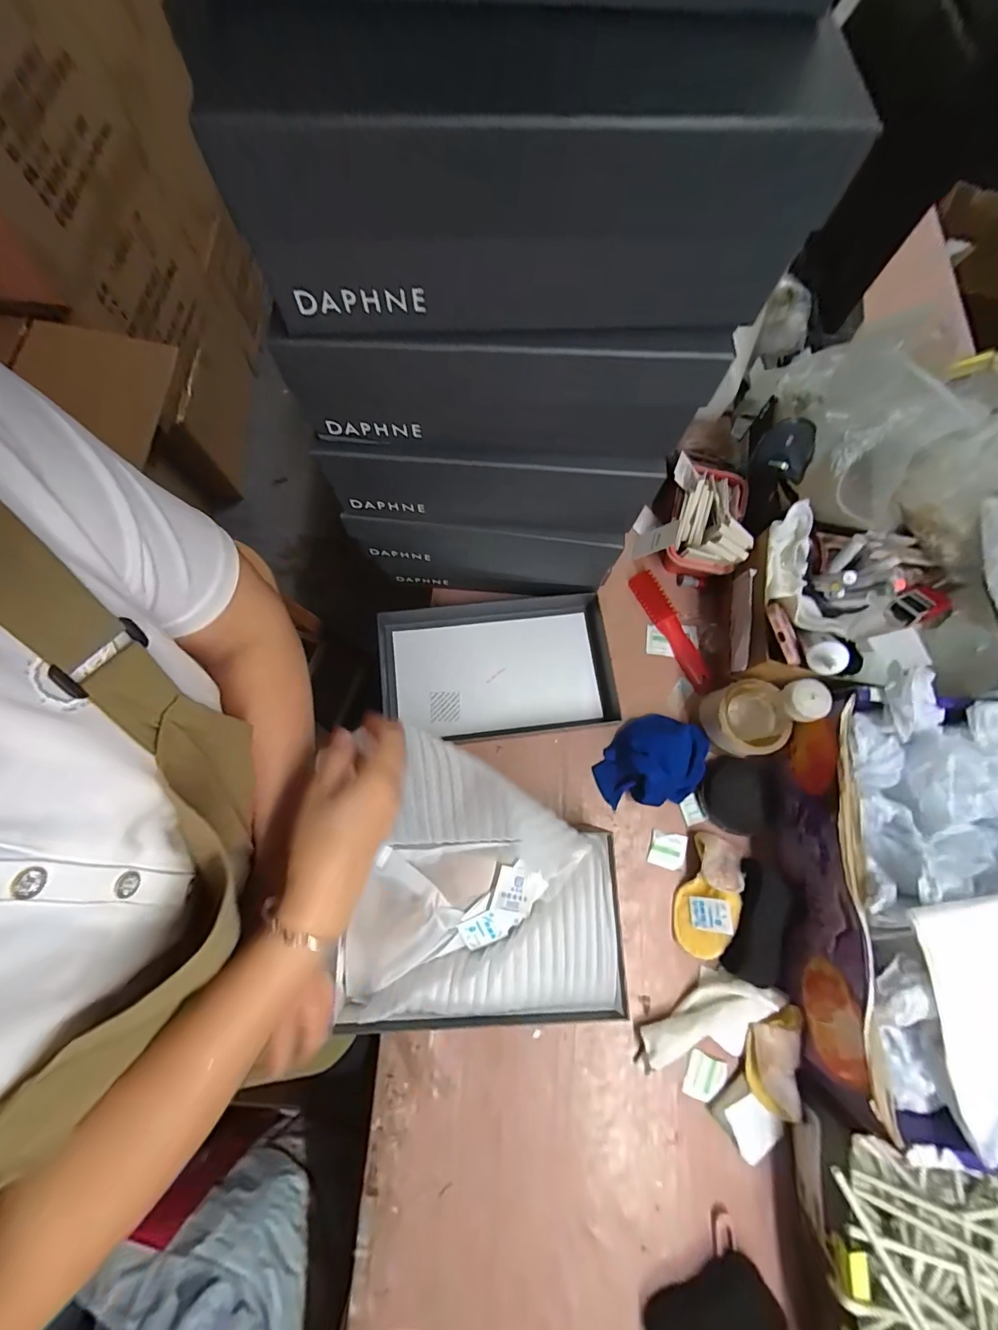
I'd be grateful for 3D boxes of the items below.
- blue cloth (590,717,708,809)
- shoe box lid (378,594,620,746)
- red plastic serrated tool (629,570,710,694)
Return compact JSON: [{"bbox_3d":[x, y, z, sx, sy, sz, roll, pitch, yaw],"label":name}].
[{"bbox_3d":[0.199,0.122,0.579,0.143,0.051,0.113,-6,75,-3],"label":"blue cloth"},{"bbox_3d":[0.004,0.005,0.612,0.314,0.039,0.185,-5,75,-2],"label":"shoe box lid"},{"bbox_3d":[0.248,-0.050,0.638,0.033,0.016,0.186,-27,77,-8],"label":"red plastic serrated tool"}]

